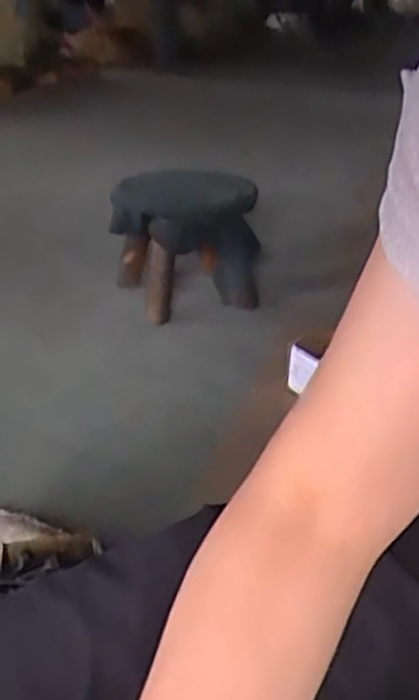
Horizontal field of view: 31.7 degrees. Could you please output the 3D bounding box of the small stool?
[{"bbox_3d":[-0.045,-0.207,1.408,0.271,0.233,0.293,1,27,0],"label":"small stool"}]

